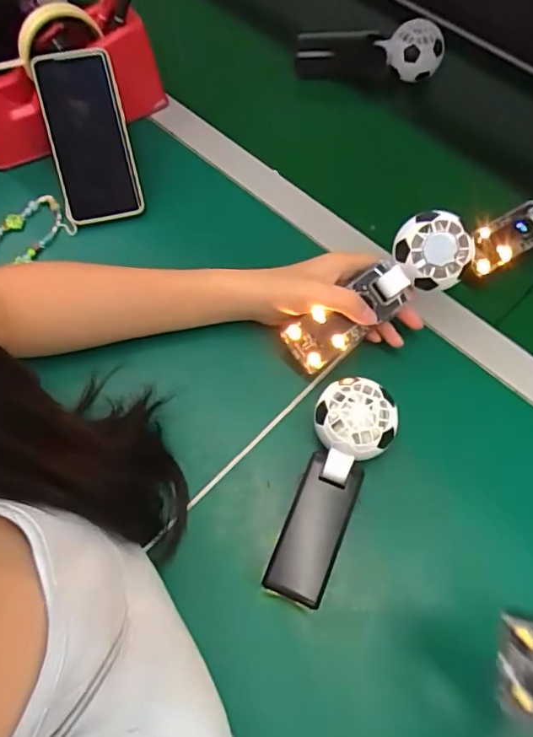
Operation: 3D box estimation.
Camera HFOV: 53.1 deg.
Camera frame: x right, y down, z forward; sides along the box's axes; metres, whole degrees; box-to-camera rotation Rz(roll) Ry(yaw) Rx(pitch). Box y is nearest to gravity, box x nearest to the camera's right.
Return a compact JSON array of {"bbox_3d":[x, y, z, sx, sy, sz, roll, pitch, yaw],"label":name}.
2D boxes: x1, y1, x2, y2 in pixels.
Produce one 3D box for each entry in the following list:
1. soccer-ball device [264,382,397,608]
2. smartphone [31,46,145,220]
[{"bbox_3d":[0.044,0.086,0.396,0.061,0.053,0.163,23,65,10],"label":"soccer-ball device"},{"bbox_3d":[-0.172,-0.225,0.518,0.074,0.015,0.154,-14,98,-19],"label":"smartphone"}]

